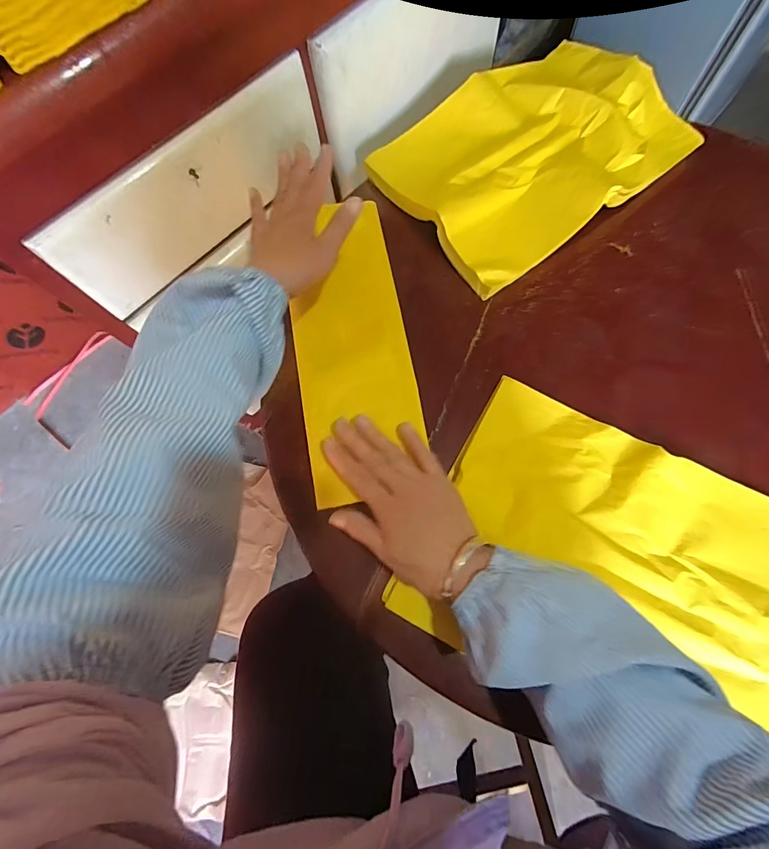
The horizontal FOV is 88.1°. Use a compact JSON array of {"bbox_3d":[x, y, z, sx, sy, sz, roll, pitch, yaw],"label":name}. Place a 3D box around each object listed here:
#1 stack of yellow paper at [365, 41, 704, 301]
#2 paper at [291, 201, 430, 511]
[{"bbox_3d":[0.178,-0.341,0.495,0.338,0.049,0.251,-36,76,-7],"label":"stack of yellow paper"},{"bbox_3d":[-0.034,-0.085,0.438,0.128,0.018,0.325,-11,76,2],"label":"paper"}]

